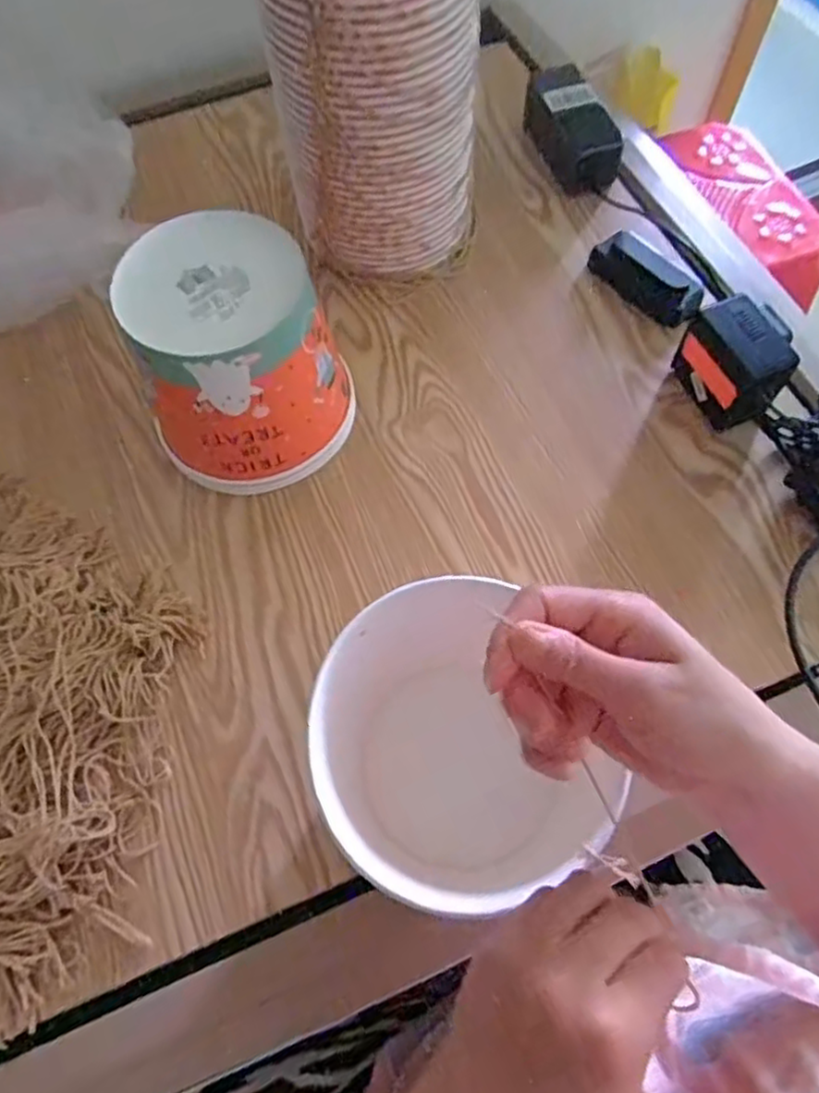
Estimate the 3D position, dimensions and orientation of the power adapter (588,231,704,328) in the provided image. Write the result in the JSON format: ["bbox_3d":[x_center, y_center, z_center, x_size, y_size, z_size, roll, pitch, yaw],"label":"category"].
[{"bbox_3d":[0.218,-0.247,0.623,0.044,0.028,0.113,-39,70,-15],"label":"power adapter"}]

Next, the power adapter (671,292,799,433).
[{"bbox_3d":[0.266,-0.147,0.547,0.059,0.076,0.088,-25,67,-9],"label":"power adapter"}]

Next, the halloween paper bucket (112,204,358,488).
[{"bbox_3d":[-0.128,-0.140,0.514,0.155,0.154,0.138,-15,66,-5],"label":"halloween paper bucket"}]

